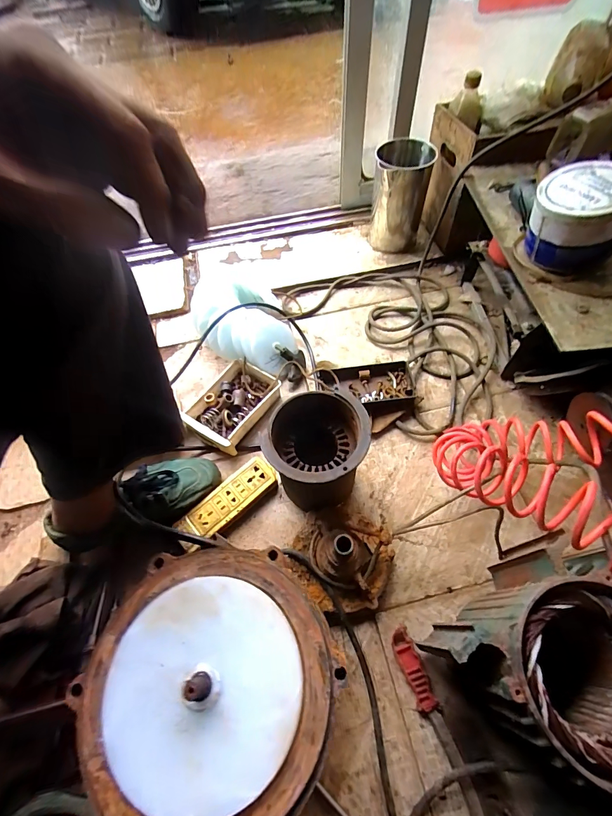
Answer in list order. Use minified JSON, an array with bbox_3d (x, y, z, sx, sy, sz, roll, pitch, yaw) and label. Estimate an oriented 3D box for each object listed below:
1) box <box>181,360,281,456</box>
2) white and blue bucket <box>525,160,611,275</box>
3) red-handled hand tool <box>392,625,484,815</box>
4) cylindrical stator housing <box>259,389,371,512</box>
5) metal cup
[{"bbox_3d":[-0.142,-0.008,0.707,0.124,0.047,0.176,27,65,17],"label":"box"},{"bbox_3d":[0.404,-0.285,0.546,0.125,0.105,0.115,-1,60,2],"label":"white and blue bucket"},{"bbox_3d":[0.166,0.410,0.469,0.029,0.021,0.224,-18,60,-7],"label":"red-handled hand tool"},{"bbox_3d":[0.018,0.079,0.571,0.133,0.193,0.131,-1,60,2],"label":"cylindrical stator housing"},{"bbox_3d":[0.220,-0.491,0.870,0.117,0.206,0.117,-1,60,2],"label":"metal cup"}]

